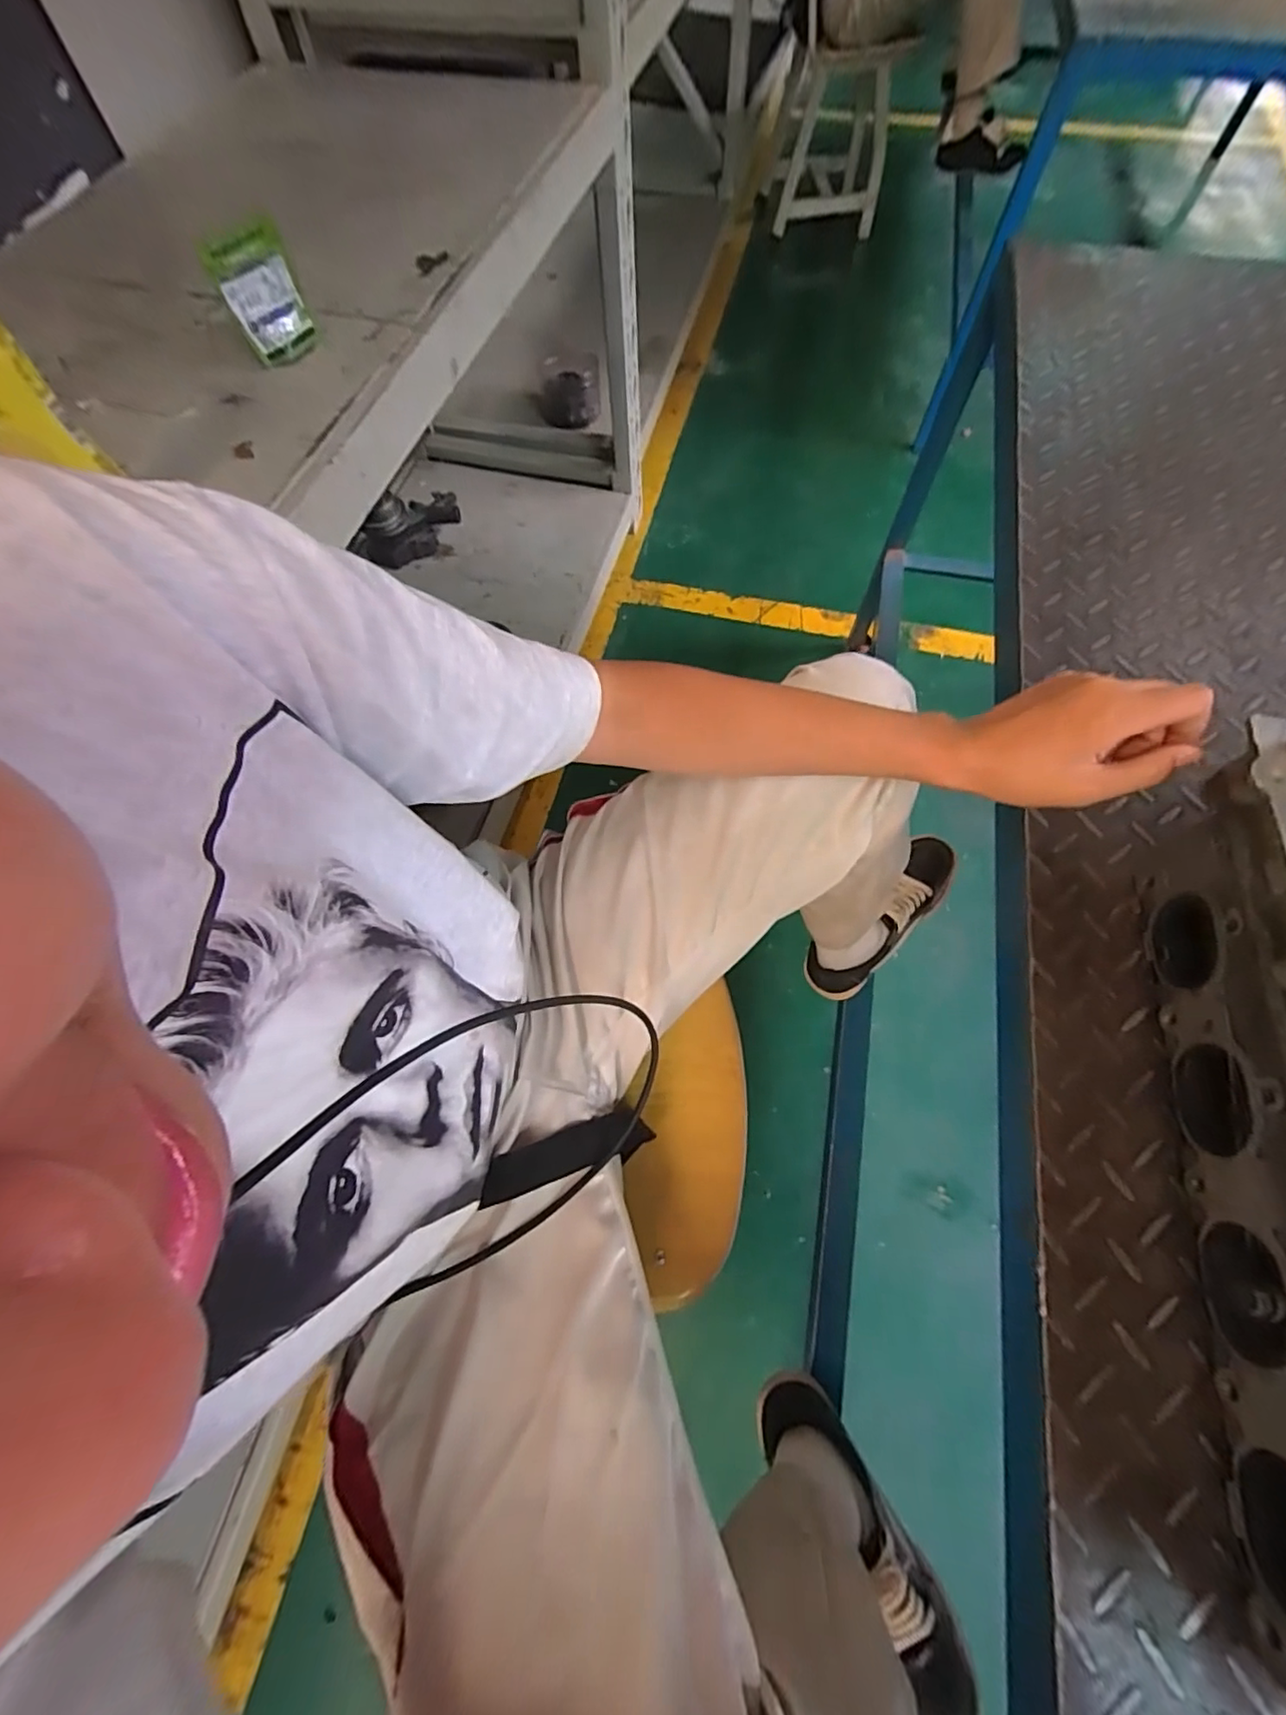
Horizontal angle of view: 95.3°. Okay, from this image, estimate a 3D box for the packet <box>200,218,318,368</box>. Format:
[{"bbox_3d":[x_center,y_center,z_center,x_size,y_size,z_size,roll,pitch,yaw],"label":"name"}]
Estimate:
[{"bbox_3d":[-0.363,-0.537,0.562,0.068,0.088,0.034,-28,68,-9],"label":"packet"}]

